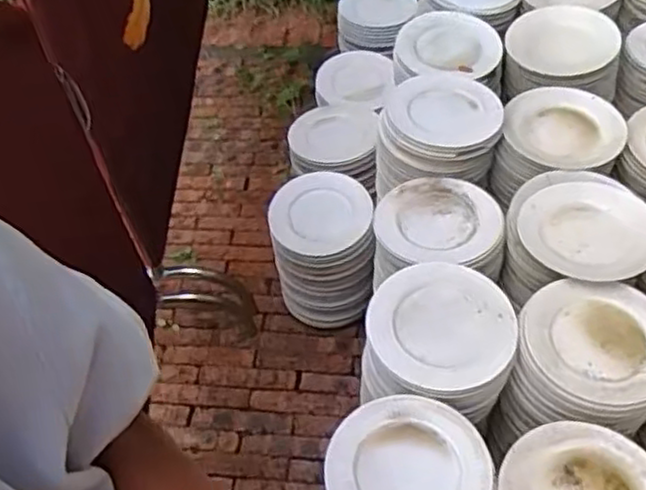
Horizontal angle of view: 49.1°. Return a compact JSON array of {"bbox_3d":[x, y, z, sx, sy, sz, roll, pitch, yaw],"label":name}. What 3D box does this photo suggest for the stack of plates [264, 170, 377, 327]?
[{"bbox_3d":[-0.001,0.014,1.619,0.220,0.281,0.231,-4,52,3],"label":"stack of plates"}]

